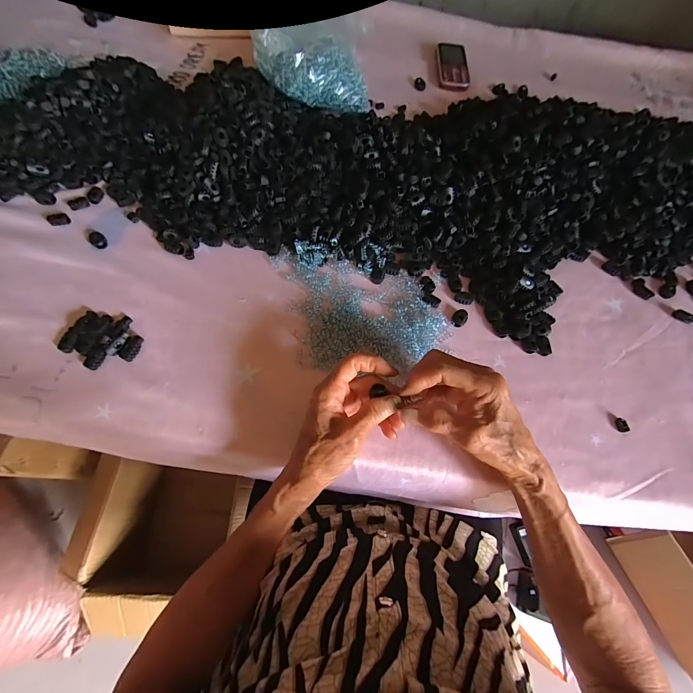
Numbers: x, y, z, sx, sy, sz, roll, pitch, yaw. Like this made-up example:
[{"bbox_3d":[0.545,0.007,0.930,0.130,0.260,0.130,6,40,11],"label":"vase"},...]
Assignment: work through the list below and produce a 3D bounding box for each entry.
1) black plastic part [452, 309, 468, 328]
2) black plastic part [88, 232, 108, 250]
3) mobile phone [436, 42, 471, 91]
[{"bbox_3d":[0.138,-0.035,0.396,0.017,0.006,0.023,35,69,11],"label":"black plastic part"},{"bbox_3d":[-0.310,-0.133,0.405,0.024,0.009,0.016,42,71,14],"label":"black plastic part"},{"bbox_3d":[0.196,-0.517,0.597,0.053,0.015,0.126,4,67,-1],"label":"mobile phone"}]

